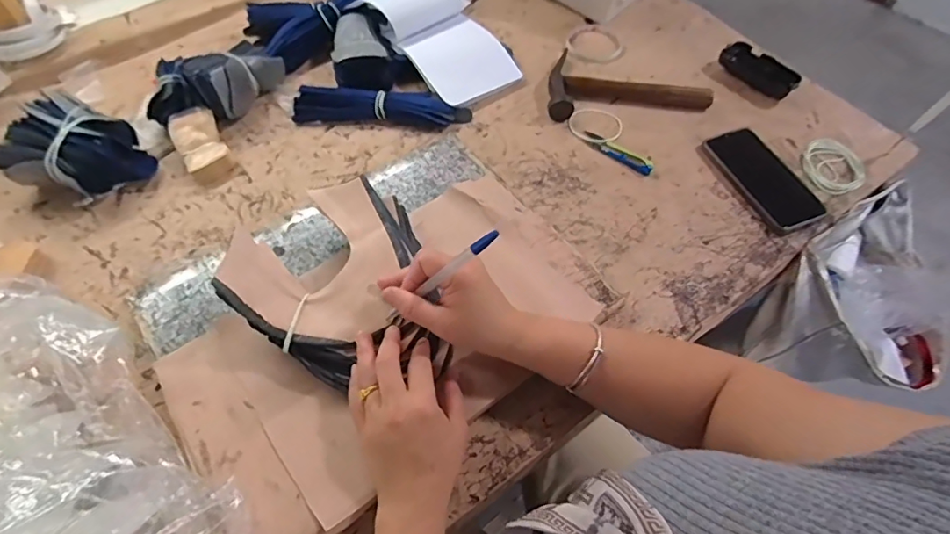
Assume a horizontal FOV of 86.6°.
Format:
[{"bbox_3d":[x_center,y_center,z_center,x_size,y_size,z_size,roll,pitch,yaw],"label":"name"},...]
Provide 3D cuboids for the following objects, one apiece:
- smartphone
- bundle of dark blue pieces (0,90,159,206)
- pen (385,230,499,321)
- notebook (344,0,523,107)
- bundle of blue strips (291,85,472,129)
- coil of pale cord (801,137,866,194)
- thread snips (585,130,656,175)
[{"bbox_3d":[0.364,-0.115,0.632,0.082,0.012,0.154,-19,61,-14],"label":"smartphone"},{"bbox_3d":[-0.445,-0.129,0.569,0.113,0.077,0.104,14,58,6],"label":"bundle of dark blue pieces"},{"bbox_3d":[-0.032,0.011,0.410,0.011,0.143,0.009,17,48,-40],"label":"pen"},{"bbox_3d":[-0.041,-0.321,0.709,0.145,0.032,0.203,-31,82,-23],"label":"notebook"},{"bbox_3d":[-0.121,-0.208,0.661,0.225,0.031,0.043,2,58,-1],"label":"bundle of blue strips"},{"bbox_3d":[0.463,-0.134,0.648,0.075,0.005,0.098,39,64,20],"label":"coil of pale cord"},{"bbox_3d":[0.184,-0.148,0.649,0.099,0.005,0.026,36,63,18],"label":"thread snips"}]

